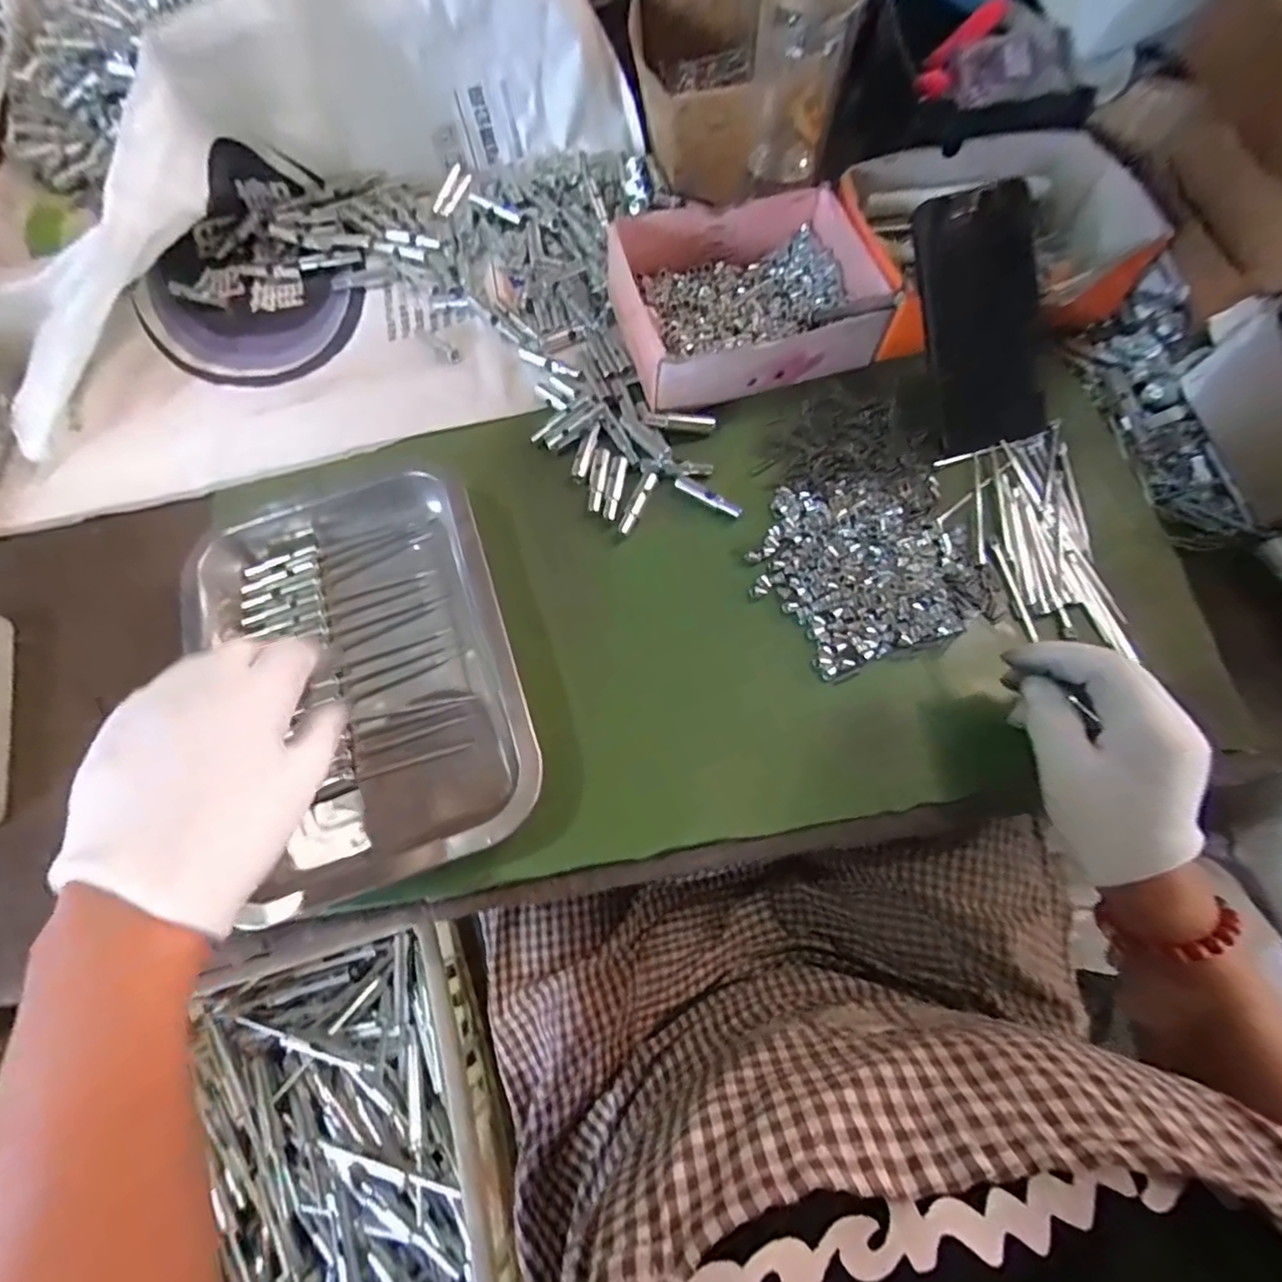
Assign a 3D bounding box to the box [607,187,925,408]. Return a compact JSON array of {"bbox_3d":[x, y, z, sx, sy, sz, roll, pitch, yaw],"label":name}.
[{"bbox_3d":[0.077,-0.257,0.424,0.186,0.051,0.161,-16,71,-4],"label":"box"}]

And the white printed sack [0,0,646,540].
[{"bbox_3d":[-0.255,-0.306,0.428,0.564,0.143,0.315,-15,72,-2],"label":"white printed sack"}]

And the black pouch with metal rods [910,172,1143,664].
[{"bbox_3d":[0.249,-0.146,0.380,0.099,0.066,0.297,-9,72,0],"label":"black pouch with metal rods"}]

